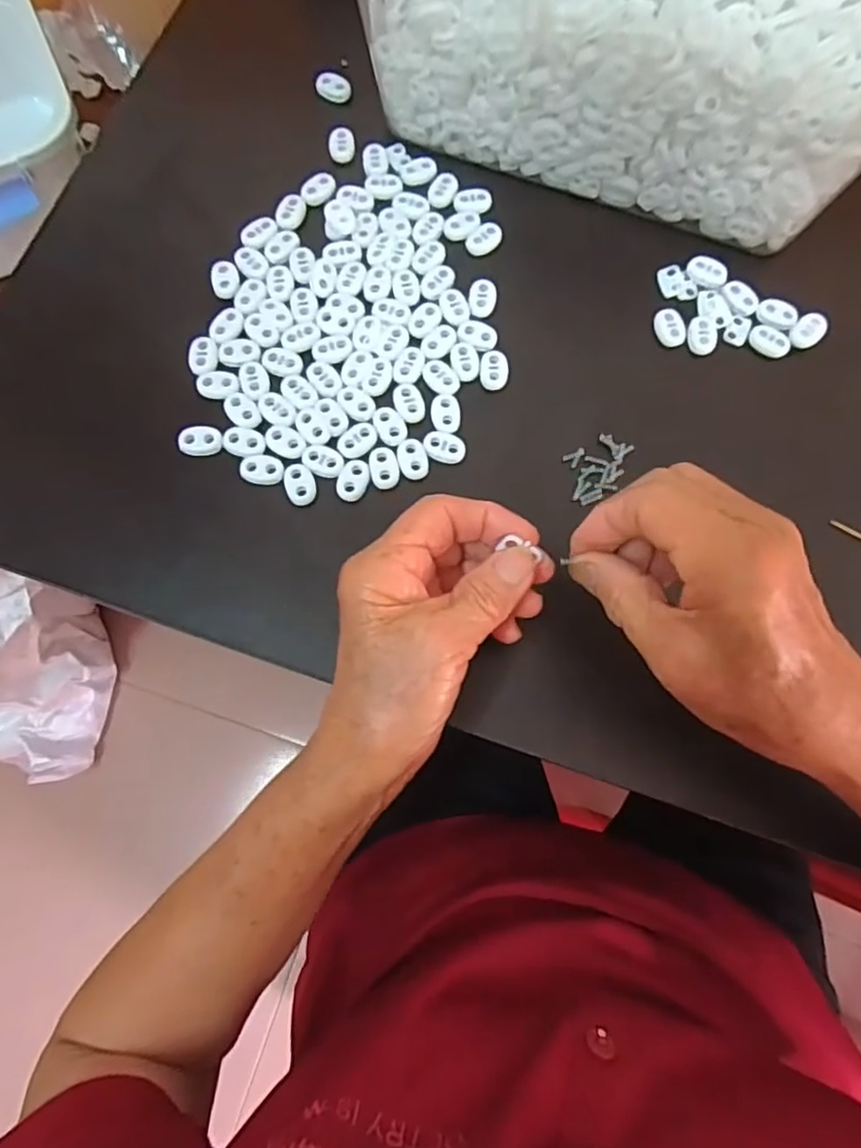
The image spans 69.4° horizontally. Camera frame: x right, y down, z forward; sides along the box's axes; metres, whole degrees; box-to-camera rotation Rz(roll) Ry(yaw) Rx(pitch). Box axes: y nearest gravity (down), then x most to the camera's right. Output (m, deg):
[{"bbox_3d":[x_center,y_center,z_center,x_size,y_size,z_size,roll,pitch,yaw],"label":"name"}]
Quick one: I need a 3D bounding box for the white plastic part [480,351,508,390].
[{"bbox_3d":[0.035,-0.113,0.341,0.015,0.004,0.022,1,76,0],"label":"white plastic part"}]

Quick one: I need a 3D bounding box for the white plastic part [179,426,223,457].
[{"bbox_3d":[-0.121,-0.071,0.327,0.021,0.004,0.017,-5,76,-2],"label":"white plastic part"}]

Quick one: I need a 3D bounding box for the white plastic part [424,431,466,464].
[{"bbox_3d":[0.008,-0.067,0.330,0.022,0.004,0.016,19,76,4],"label":"white plastic part"}]

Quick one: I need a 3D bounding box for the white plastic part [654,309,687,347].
[{"bbox_3d":[0.135,-0.139,0.350,0.015,0.004,0.022,-8,76,-3],"label":"white plastic part"}]

